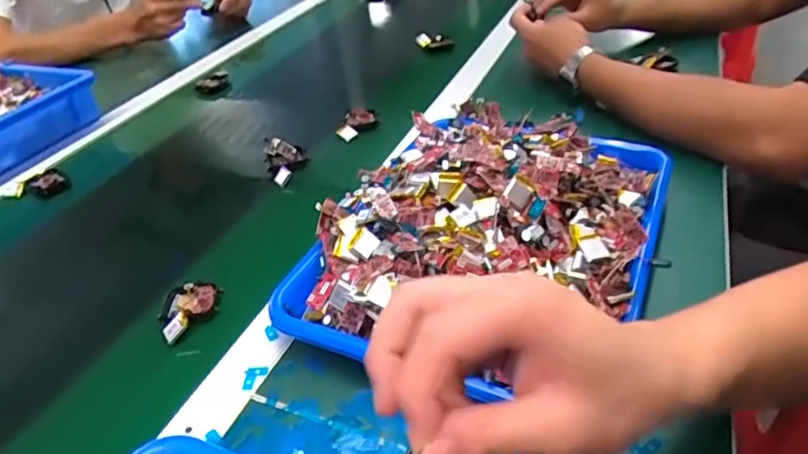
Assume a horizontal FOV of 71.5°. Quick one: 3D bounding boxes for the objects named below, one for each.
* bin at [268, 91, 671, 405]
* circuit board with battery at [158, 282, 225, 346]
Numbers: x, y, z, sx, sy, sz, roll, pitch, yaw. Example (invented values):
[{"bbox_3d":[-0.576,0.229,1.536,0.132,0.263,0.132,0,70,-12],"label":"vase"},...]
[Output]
[{"bbox_3d":[0.072,-0.012,0.465,0.254,0.086,0.323,12,41,20],"label":"bin"},{"bbox_3d":[-0.174,0.066,0.460,0.049,0.014,0.059,-15,39,-13],"label":"circuit board with battery"}]

